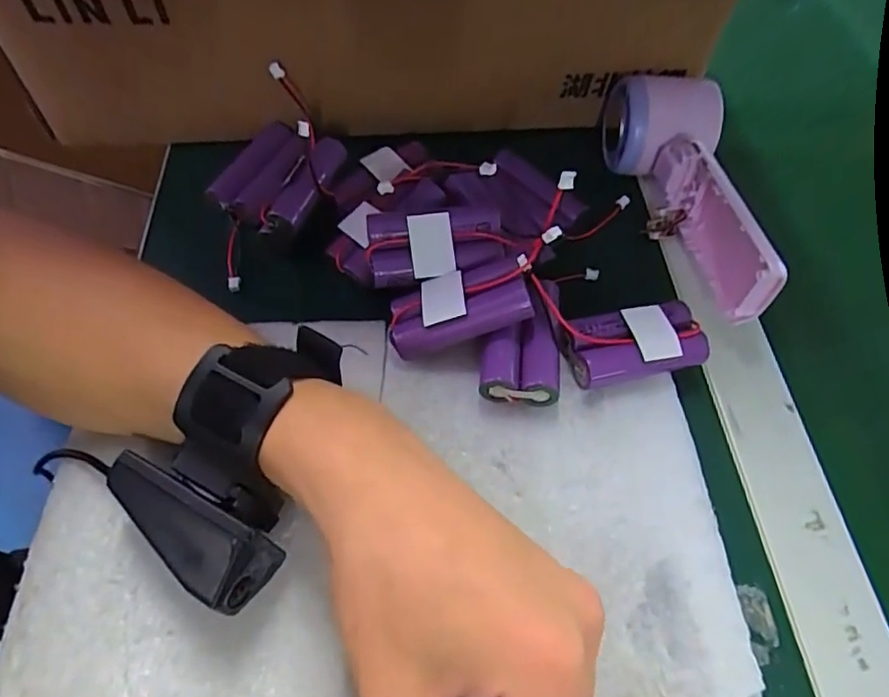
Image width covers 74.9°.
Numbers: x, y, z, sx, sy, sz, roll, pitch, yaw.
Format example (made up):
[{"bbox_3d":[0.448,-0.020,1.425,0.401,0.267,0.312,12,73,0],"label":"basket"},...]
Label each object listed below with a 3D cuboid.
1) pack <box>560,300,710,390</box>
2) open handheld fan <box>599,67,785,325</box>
[{"bbox_3d":[0.092,-0.002,0.284,0.070,0.021,0.032,-12,59,-12],"label":"pack"},{"bbox_3d":[0.137,-0.083,0.328,0.057,0.054,0.148,0,57,-5],"label":"open handheld fan"}]

